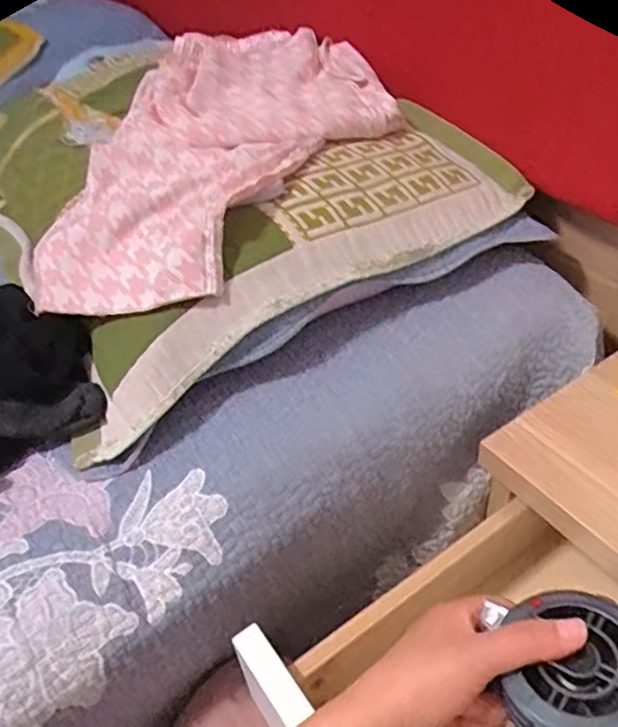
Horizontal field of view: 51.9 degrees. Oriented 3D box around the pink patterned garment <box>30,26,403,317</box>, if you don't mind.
[{"bbox_3d":[-0.074,-0.214,0.602,0.291,0.048,0.441,4,49,12],"label":"pink patterned garment"}]

